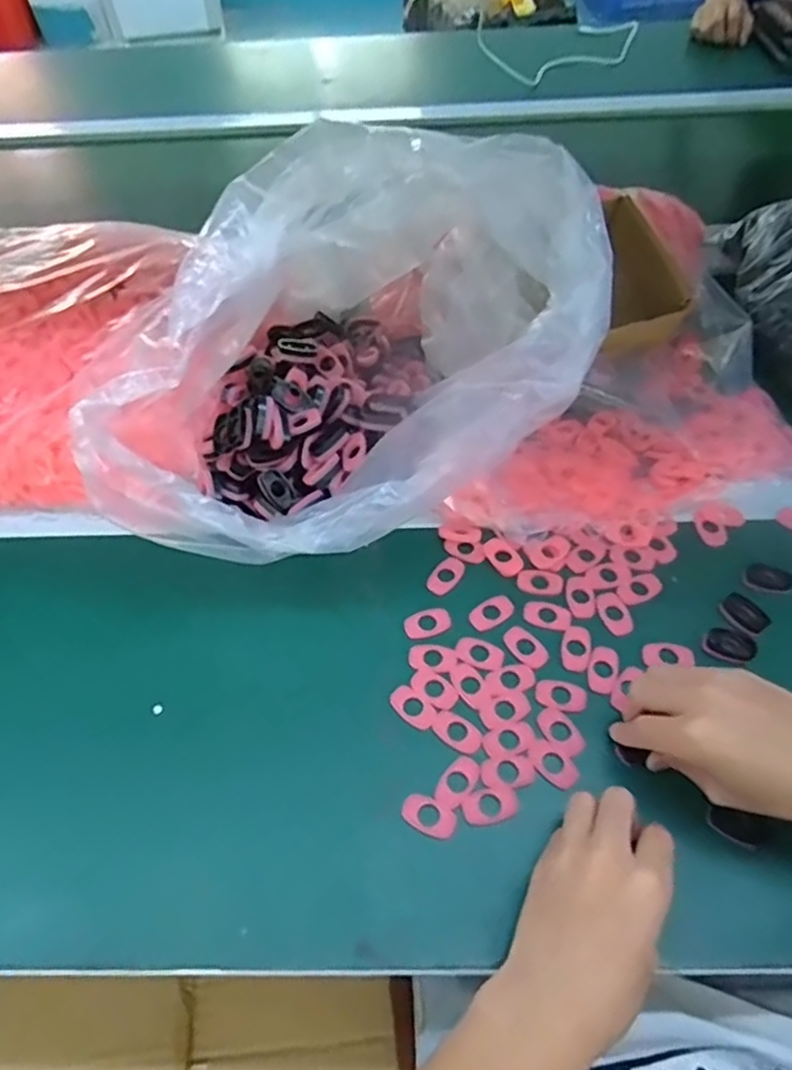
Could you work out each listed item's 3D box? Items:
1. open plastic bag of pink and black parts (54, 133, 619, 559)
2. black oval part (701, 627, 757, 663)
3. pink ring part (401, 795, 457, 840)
[{"bbox_3d":[-0.052,-0.129,0.473,0.352,0.222,0.283,-34,59,-19],"label":"open plastic bag of pink and black parts"},{"bbox_3d":[0.227,0.074,0.450,0.033,0.006,0.023,22,59,18],"label":"black oval part"},{"bbox_3d":[0.020,0.170,0.400,0.034,0.004,0.019,24,59,19],"label":"pink ring part"}]

